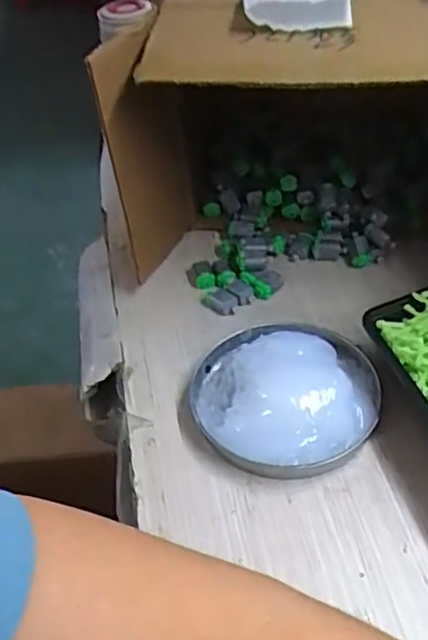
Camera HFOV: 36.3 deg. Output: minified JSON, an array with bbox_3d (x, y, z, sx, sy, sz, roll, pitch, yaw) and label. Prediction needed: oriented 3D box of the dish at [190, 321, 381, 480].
[{"bbox_3d":[0.056,0.058,0.518,0.140,0.032,0.141,-4,44,4],"label":"dish"}]

